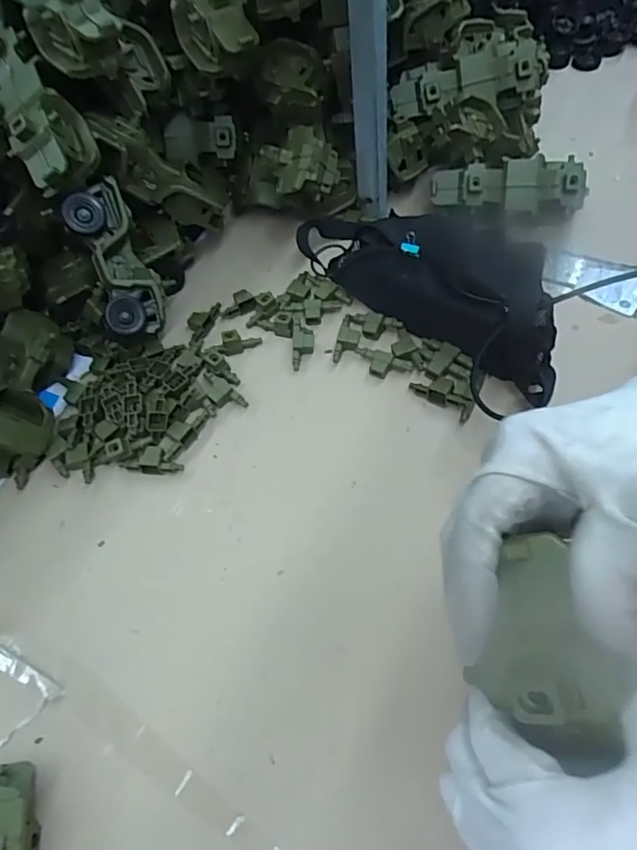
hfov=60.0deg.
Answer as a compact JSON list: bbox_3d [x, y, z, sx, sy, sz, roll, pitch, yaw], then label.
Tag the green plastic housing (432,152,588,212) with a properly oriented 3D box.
[{"bbox_3d":[0.238,-0.303,0.693,0.183,0.040,0.052,4,60,7],"label":"green plastic housing"}]

